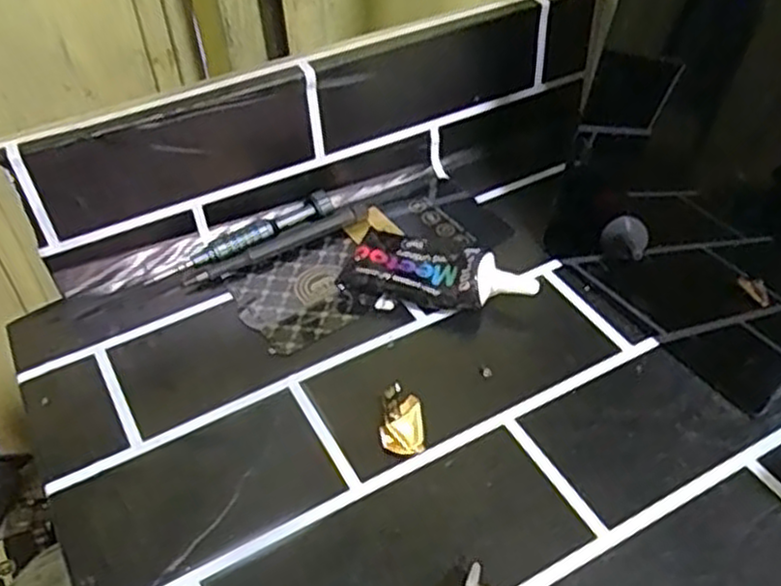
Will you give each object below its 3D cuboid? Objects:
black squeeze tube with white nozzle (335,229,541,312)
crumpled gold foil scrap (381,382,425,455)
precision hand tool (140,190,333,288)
[{"bbox_3d":[0.026,-0.012,0.405,0.099,0.028,0.040,7,46,10],"label":"black squeeze tube with white nozzle"},{"bbox_3d":[0.005,0.056,0.346,0.018,0.005,0.033,-2,58,-6],"label":"crumpled gold foil scrap"},{"bbox_3d":[-0.082,-0.032,0.430,0.112,0.008,0.014,-27,49,-22],"label":"precision hand tool"}]

